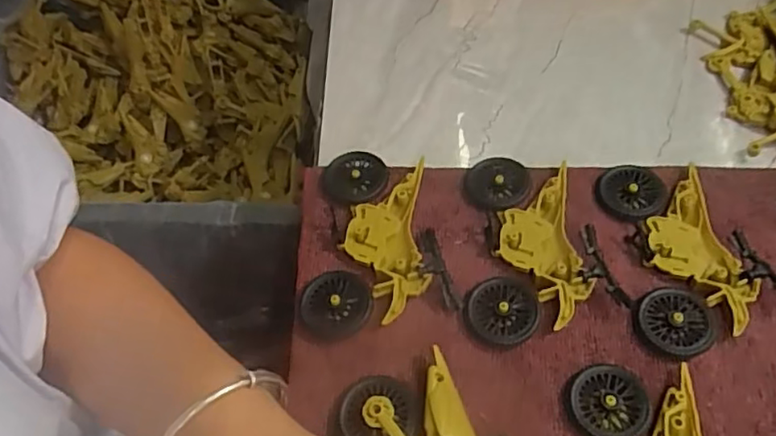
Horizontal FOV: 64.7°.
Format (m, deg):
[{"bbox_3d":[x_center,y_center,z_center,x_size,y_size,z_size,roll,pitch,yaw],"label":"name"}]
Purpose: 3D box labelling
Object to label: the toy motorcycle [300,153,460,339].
[{"bbox_3d":[-0.007,0.011,0.344,0.075,0.012,0.112,-3,56,0],"label":"toy motorcycle"}]

